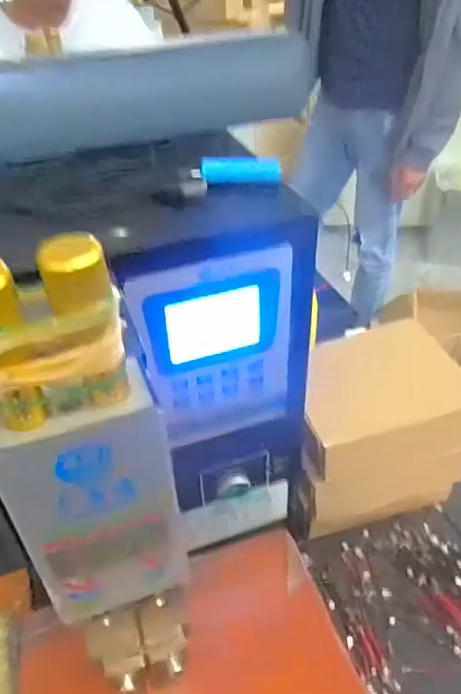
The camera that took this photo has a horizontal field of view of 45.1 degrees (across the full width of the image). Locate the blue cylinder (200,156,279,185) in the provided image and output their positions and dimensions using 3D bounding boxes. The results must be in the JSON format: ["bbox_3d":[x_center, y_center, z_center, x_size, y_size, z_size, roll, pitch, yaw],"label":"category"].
[{"bbox_3d":[0.006,-0.110,0.345,0.048,0.012,0.017,-4,39,0],"label":"blue cylinder"}]

